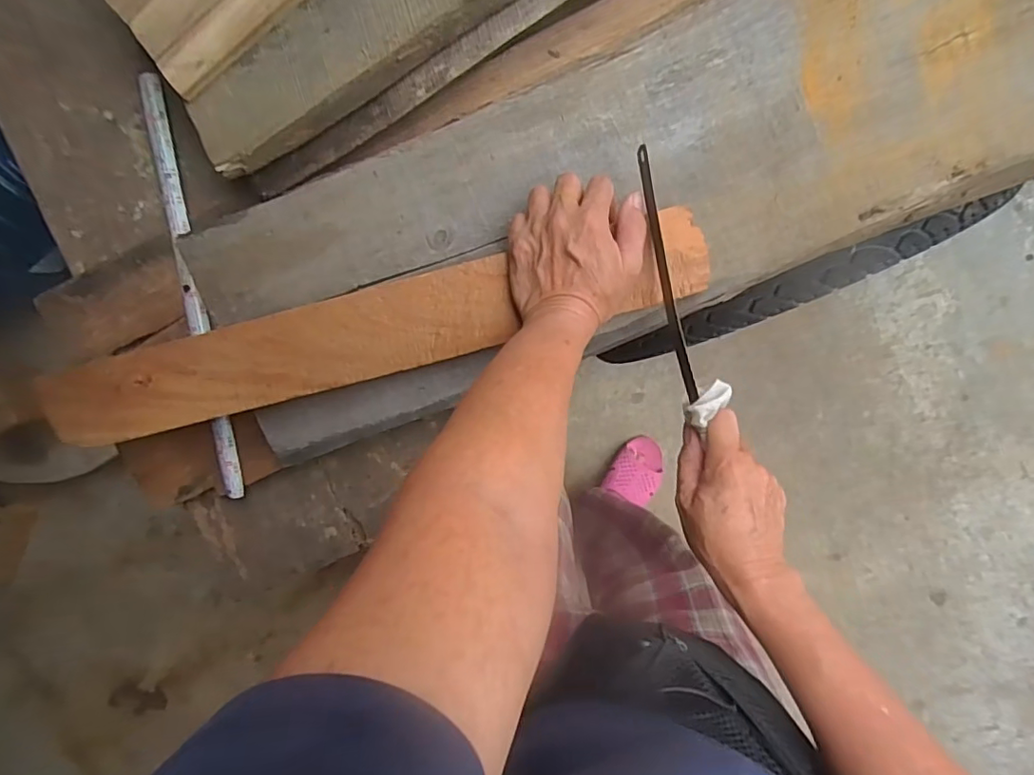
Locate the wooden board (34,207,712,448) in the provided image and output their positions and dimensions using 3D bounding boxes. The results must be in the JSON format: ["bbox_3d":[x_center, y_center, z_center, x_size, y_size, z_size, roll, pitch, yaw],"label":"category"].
[{"bbox_3d":[-0.116,-0.042,0.446,0.543,0.027,0.067,-14,95,3],"label":"wooden board"}]

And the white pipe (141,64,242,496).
[{"bbox_3d":[-0.299,-0.089,0.507,0.021,0.021,0.389,-9,97,9],"label":"white pipe"}]

